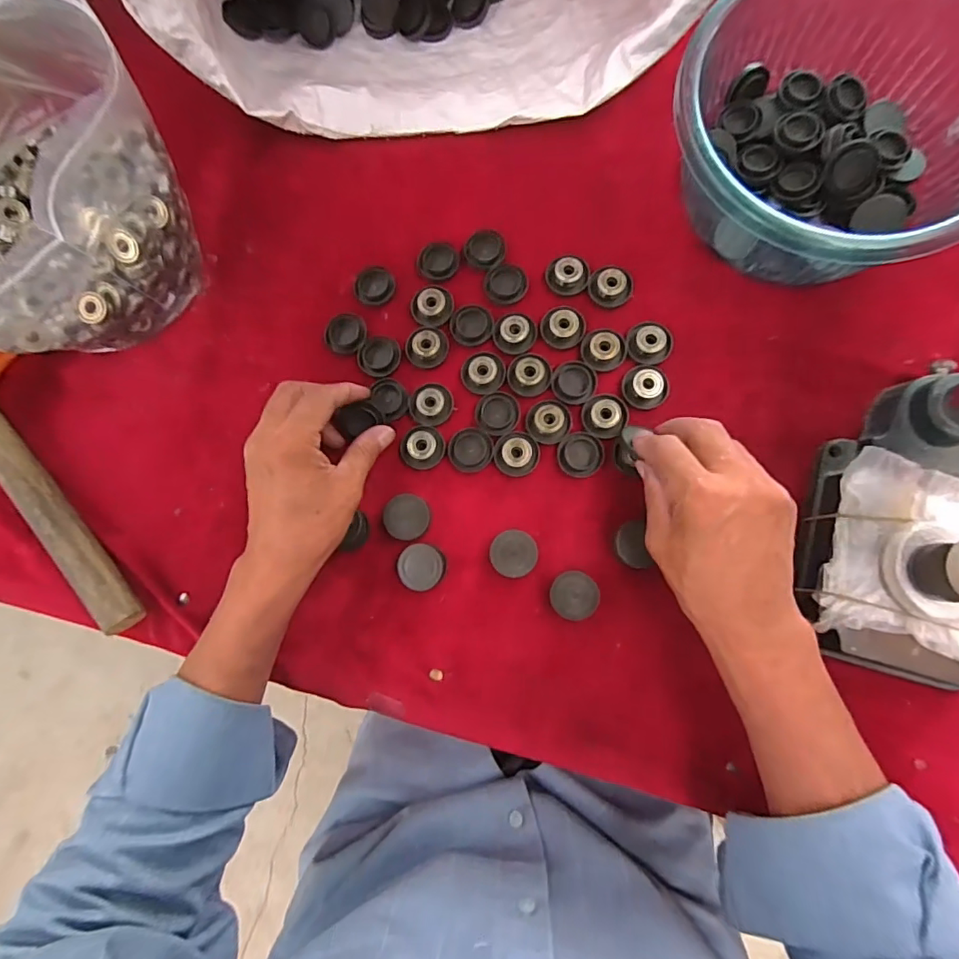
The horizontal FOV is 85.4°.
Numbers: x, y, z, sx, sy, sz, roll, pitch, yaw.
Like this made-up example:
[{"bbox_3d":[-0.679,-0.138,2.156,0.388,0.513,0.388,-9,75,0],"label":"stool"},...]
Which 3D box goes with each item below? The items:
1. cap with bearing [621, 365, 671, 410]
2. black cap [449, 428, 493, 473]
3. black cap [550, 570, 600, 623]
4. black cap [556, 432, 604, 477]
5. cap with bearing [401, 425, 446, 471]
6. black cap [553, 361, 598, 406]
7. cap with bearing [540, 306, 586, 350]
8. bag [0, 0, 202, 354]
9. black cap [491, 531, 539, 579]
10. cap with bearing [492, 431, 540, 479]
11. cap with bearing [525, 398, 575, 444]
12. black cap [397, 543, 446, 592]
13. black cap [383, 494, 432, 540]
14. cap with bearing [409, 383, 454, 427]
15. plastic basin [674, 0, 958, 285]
[{"bbox_3d":[0.123,-0.069,0.381,0.034,0.011,0.031,-1,81,4],"label":"cap with bearing"},{"bbox_3d":[-0.006,-0.022,0.388,0.033,0.004,0.032,-1,81,4],"label":"black cap"},{"bbox_3d":[0.066,0.080,0.361,0.032,0.018,0.032,-1,81,4],"label":"black cap"},{"bbox_3d":[0.074,-0.018,0.379,0.033,0.004,0.033,-1,81,4],"label":"black cap"},{"bbox_3d":[-0.043,-0.025,0.389,0.033,0.008,0.032,-1,81,4],"label":"cap with bearing"},{"bbox_3d":[0.071,-0.073,0.389,0.033,0.004,0.033,-1,81,4],"label":"black cap"},{"bbox_3d":[0.064,-0.116,0.395,0.032,0.009,0.032,-1,81,4],"label":"cap with bearing"},{"bbox_3d":[-0.291,-0.183,0.345,0.199,0.186,0.154,-42,81,-3],"label":"bag"},{"bbox_3d":[0.025,0.053,0.368,0.032,0.017,0.032,-1,81,4],"label":"black cap"},{"bbox_3d":[0.028,-0.019,0.381,0.034,0.007,0.032,-1,81,4],"label":"cap with bearing"},{"bbox_3d":[0.051,-0.043,0.382,0.033,0.006,0.031,-1,81,4],"label":"cap with bearing"},{"bbox_3d":[-0.043,0.063,0.373,0.033,0.011,0.033,1,75,-6],"label":"black cap"},{"bbox_3d":[-0.052,0.028,0.376,0.032,0.017,0.032,-1,81,4],"label":"black cap"},{"bbox_3d":[-0.037,-0.057,0.395,0.032,0.008,0.032,-1,81,4],"label":"cap with bearing"},{"bbox_3d":[0.233,-0.232,0.360,0.204,0.094,0.190,-1,81,4],"label":"plastic basin"}]

